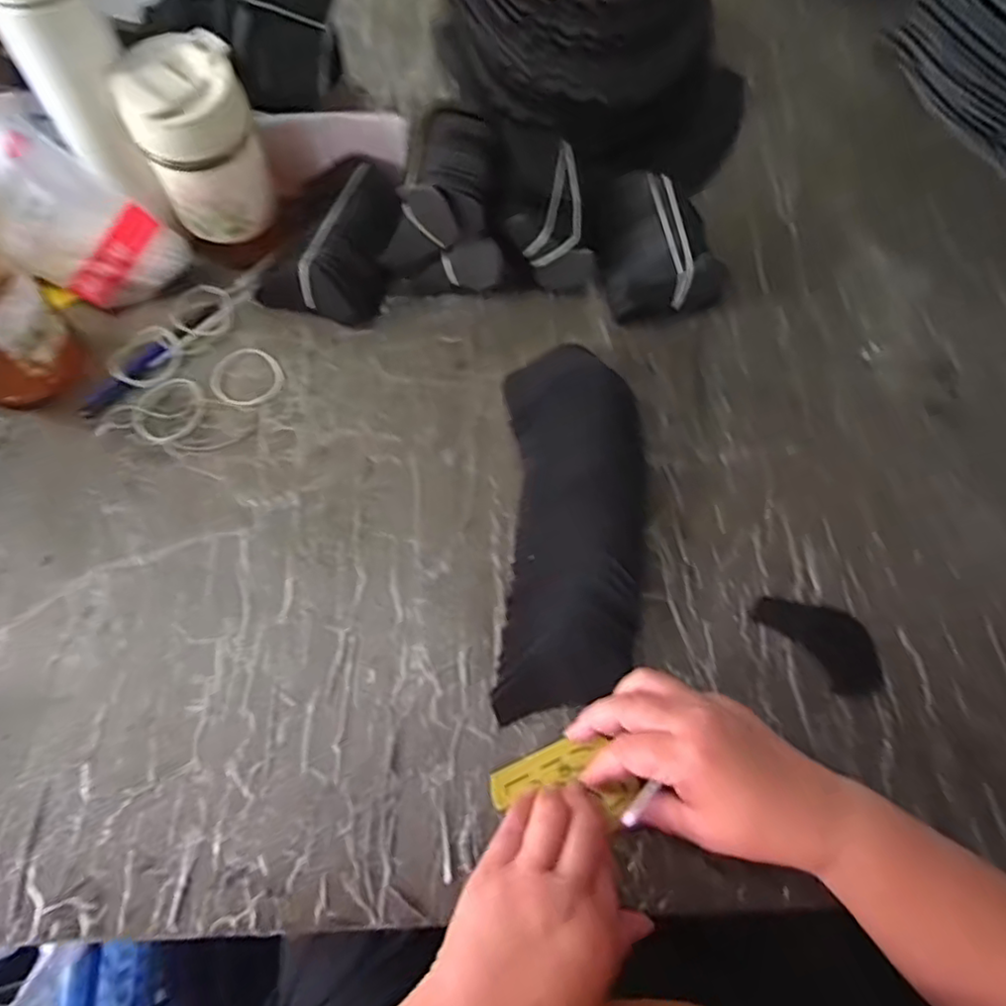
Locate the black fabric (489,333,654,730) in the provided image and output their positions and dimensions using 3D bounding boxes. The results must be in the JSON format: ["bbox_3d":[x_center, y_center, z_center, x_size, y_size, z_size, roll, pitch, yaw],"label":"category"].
[{"bbox_3d":[0.053,0.010,0.448,0.103,0.038,0.258,2,64,-1],"label":"black fabric"}]

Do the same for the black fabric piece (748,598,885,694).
[{"bbox_3d":[0.218,0.090,0.433,0.048,0.004,0.086,-39,71,-18],"label":"black fabric piece"}]

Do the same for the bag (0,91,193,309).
[{"bbox_3d":[-0.343,-0.223,0.499,0.148,0.113,0.090,29,67,12],"label":"bag"}]

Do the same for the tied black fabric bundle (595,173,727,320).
[{"bbox_3d":[0.129,-0.226,0.555,0.089,0.057,0.133,-7,65,-5],"label":"tied black fabric bundle"}]

